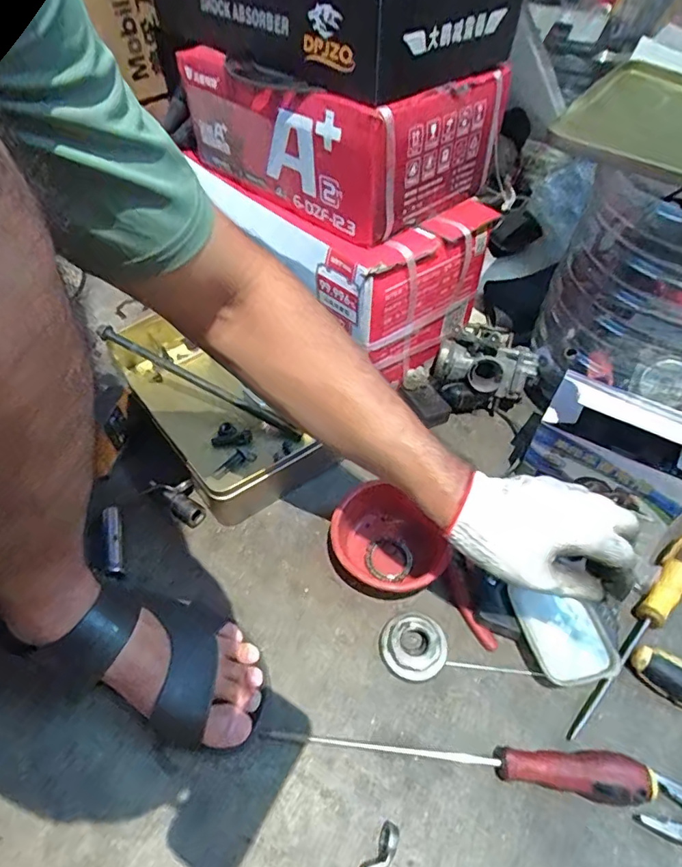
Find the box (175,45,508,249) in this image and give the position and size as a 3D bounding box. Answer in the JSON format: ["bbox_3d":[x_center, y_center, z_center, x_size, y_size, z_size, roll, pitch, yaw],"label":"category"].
[{"bbox_3d":[-0.008,-0.370,0.603,0.209,0.124,0.320,-37,59,-27],"label":"box"}]

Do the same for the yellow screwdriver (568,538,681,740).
[{"bbox_3d":[0.277,0.175,0.479,0.241,0.029,0.035,-34,59,-25],"label":"yellow screwdriver"}]

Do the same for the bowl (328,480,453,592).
[{"bbox_3d":[0.045,0.104,0.531,0.111,0.046,0.107,0,51,0],"label":"bowl"}]

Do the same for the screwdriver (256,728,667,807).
[{"bbox_3d":[0.088,0.260,0.406,0.301,0.035,0.029,4,51,3],"label":"screwdriver"}]

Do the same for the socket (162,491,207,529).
[{"bbox_3d":[-0.173,0.082,0.565,0.051,0.020,0.024,27,56,20],"label":"socket"}]

